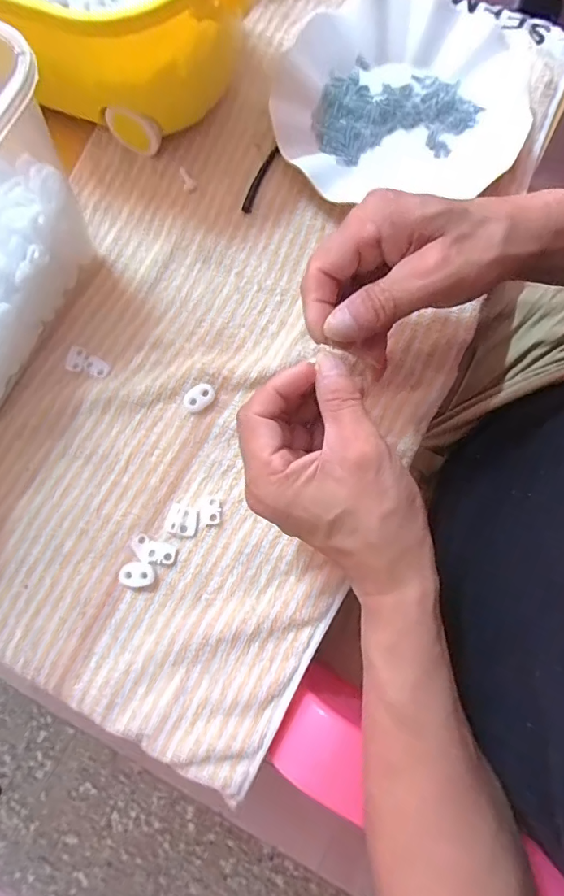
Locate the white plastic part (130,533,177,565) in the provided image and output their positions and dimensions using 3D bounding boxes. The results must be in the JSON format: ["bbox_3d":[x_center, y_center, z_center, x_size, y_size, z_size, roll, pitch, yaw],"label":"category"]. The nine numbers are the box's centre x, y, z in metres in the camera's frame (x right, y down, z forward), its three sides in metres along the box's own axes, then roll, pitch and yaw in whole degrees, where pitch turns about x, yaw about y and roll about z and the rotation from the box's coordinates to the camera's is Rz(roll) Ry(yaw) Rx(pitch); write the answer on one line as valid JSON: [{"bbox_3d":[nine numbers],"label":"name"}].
[{"bbox_3d":[-0.085,0.067,0.311,0.030,0.004,0.016,21,81,5],"label":"white plastic part"}]

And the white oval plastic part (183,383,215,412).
[{"bbox_3d":[-0.057,-0.035,0.327,0.022,0.004,0.015,-40,81,-6],"label":"white oval plastic part"}]

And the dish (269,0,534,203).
[{"bbox_3d":[0.086,-0.262,0.357,0.183,0.025,0.160,-10,79,-1],"label":"dish"}]

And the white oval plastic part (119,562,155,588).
[{"bbox_3d":[-0.093,0.082,0.309,0.022,0.007,0.016,3,80,2],"label":"white oval plastic part"}]

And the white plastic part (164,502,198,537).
[{"bbox_3d":[-0.066,0.048,0.313,0.020,0.005,0.019,18,80,4],"label":"white plastic part"}]

